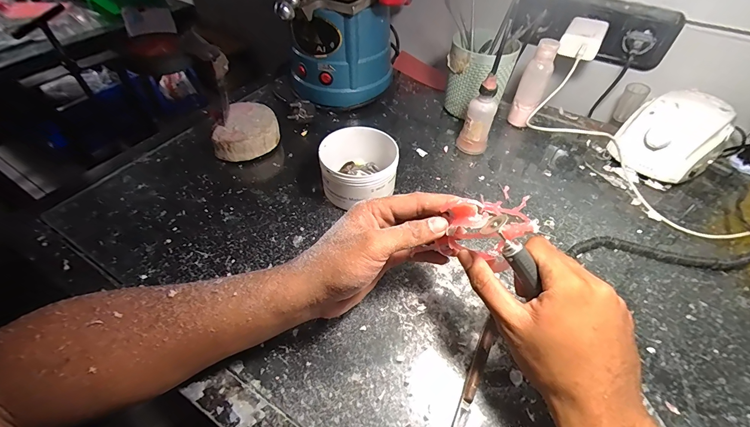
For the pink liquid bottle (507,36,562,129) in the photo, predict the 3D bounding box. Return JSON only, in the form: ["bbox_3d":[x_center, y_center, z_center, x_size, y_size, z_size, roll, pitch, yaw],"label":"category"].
[{"bbox_3d":[0.233,-0.187,0.500,0.034,0.128,0.029,23,52,18],"label":"pink liquid bottle"}]

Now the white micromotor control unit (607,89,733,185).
[{"bbox_3d":[0.409,-0.104,0.464,0.130,0.080,0.110,-32,57,-26],"label":"white micromotor control unit"}]

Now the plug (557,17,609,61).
[{"bbox_3d":[0.307,-0.259,0.493,0.051,0.033,0.074,27,53,20],"label":"plug"}]

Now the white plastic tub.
[{"bbox_3d":[-0.018,-0.054,0.412,0.094,0.062,0.100,-6,49,-7],"label":"white plastic tub"}]

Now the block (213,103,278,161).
[{"bbox_3d":[-0.179,-0.116,0.478,0.079,0.044,0.093,5,49,3],"label":"block"}]

